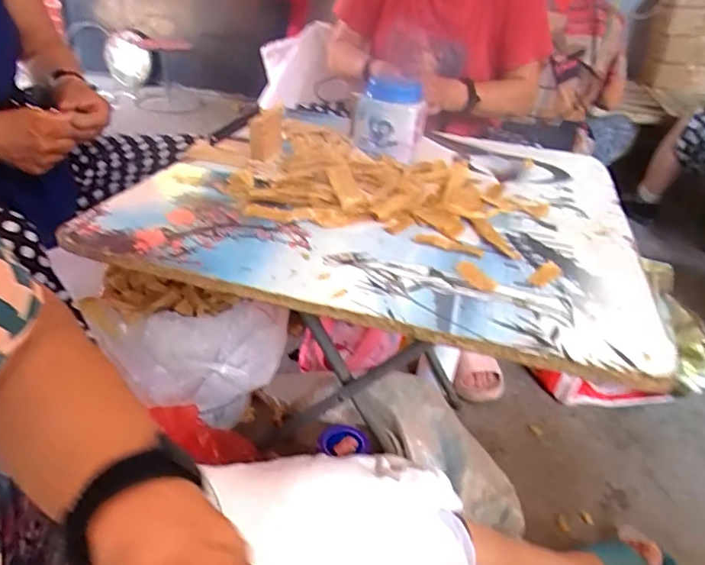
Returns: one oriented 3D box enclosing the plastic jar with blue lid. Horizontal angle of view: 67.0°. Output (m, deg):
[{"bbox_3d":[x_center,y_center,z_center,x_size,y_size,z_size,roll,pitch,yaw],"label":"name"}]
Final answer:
[{"bbox_3d":[0.051,-0.242,0.767,0.095,0.092,0.108,5,32,-2],"label":"plastic jar with blue lid"}]

